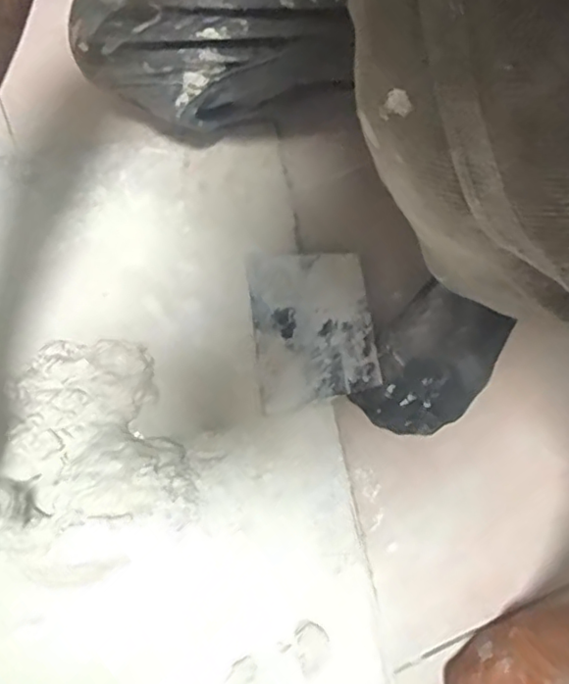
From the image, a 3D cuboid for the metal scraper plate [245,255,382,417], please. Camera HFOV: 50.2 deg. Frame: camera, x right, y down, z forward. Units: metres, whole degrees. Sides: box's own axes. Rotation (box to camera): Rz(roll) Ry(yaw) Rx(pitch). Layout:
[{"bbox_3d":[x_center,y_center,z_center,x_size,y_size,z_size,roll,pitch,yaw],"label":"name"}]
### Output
[{"bbox_3d":[0.023,-0.016,0.510,0.096,0.004,0.135,-8,70,1],"label":"metal scraper plate"}]

